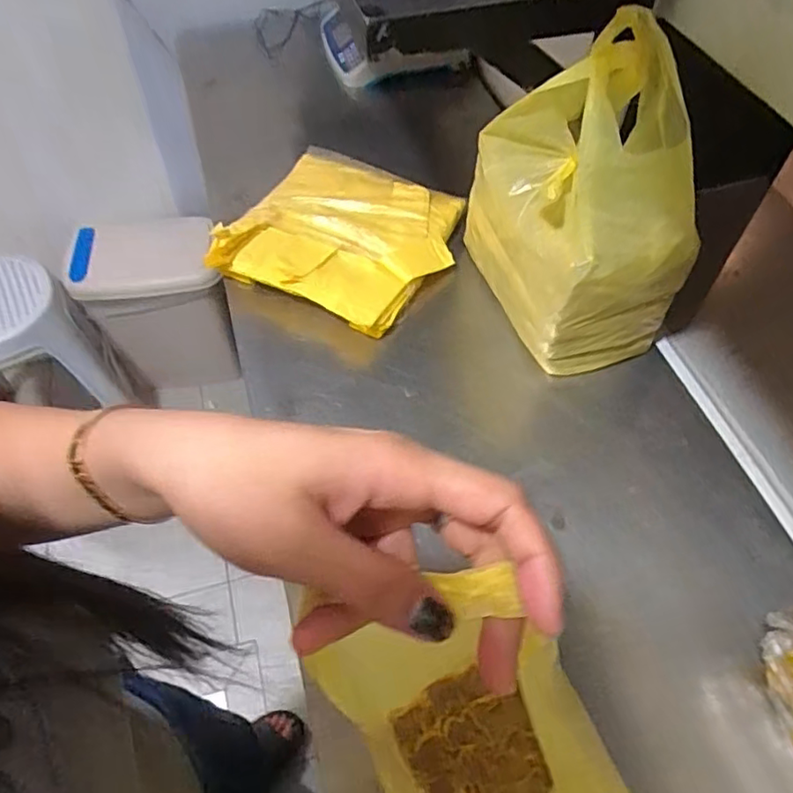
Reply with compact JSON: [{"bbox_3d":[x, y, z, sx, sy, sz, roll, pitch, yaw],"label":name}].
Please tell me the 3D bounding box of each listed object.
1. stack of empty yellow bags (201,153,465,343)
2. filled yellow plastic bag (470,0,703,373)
[{"bbox_3d":[-0.073,-0.215,0.783,0.269,0.034,0.272,29,59,18],"label":"stack of empty yellow bags"},{"bbox_3d":[0.188,-0.209,0.615,0.139,0.313,0.228,-16,57,-12],"label":"filled yellow plastic bag"}]

